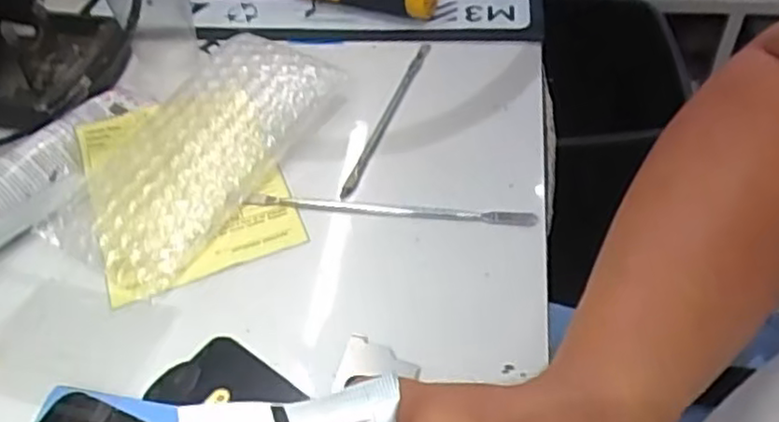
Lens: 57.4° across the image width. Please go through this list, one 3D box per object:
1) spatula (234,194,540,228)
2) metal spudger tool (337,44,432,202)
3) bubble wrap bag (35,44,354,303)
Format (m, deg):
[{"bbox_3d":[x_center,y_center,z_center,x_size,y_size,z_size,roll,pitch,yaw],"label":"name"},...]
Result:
[{"bbox_3d":[-0.002,-0.001,0.386,0.158,0.010,0.007,5,50,8],"label":"spatula"},{"bbox_3d":[0.000,-0.062,0.442,0.011,0.006,0.143,14,52,15],"label":"metal spudger tool"},{"bbox_3d":[-0.113,-0.034,0.414,0.087,0.029,0.173,23,55,21],"label":"bubble wrap bag"}]

